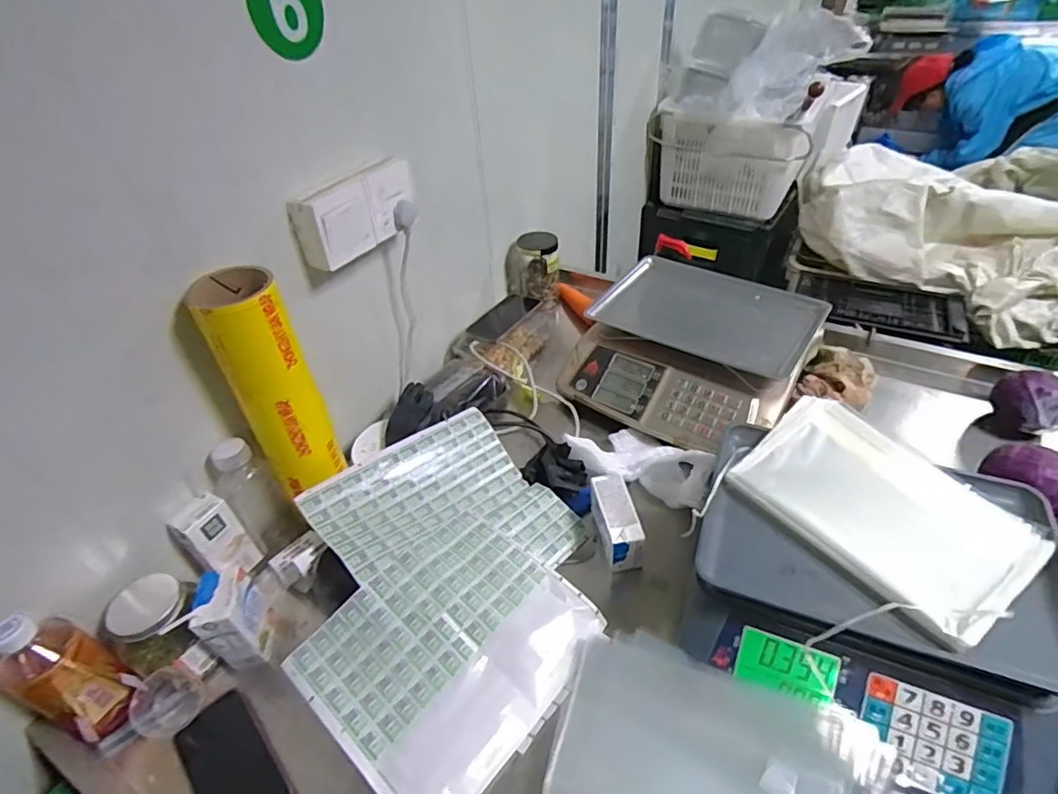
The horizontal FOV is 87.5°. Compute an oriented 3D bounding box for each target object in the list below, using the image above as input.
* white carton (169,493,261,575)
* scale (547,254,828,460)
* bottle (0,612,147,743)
[{"bbox_3d":[-0.392,0.180,0.696,0.040,0.126,0.058,23,48,28],"label":"white carton"},{"bbox_3d":[0.279,-0.086,0.947,0.348,0.100,0.357,26,50,30],"label":"scale"},{"bbox_3d":[-0.475,0.277,0.558,0.079,0.174,0.071,15,45,21],"label":"bottle"}]

